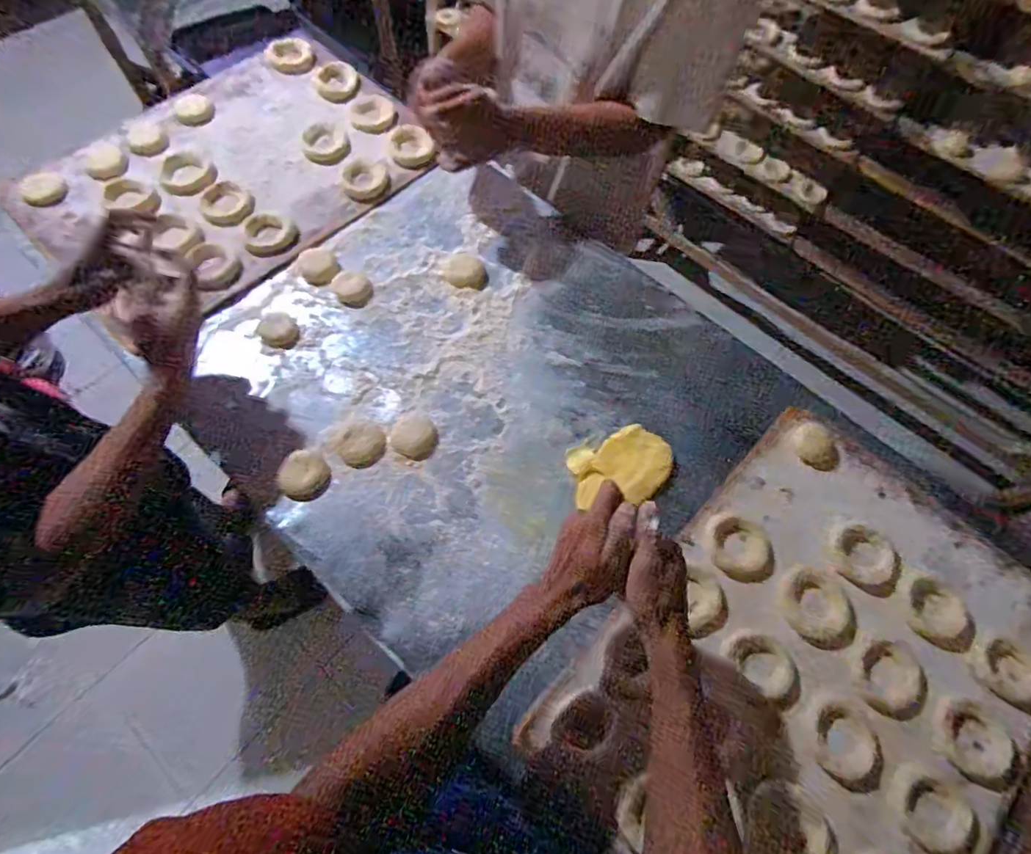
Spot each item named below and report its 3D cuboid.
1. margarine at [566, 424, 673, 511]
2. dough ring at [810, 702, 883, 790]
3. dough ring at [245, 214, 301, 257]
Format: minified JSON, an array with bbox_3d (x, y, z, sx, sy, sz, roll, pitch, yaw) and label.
[{"bbox_3d":[0.133,0.051,0.657,0.130,0.016,0.091,-20,66,-11],"label":"margarine"},{"bbox_3d":[0.351,0.338,0.549,0.070,0.011,0.081,-37,71,-18],"label":"dough ring"},{"bbox_3d":[-0.368,-0.295,0.787,0.073,0.019,0.075,1,64,-2],"label":"dough ring"}]

